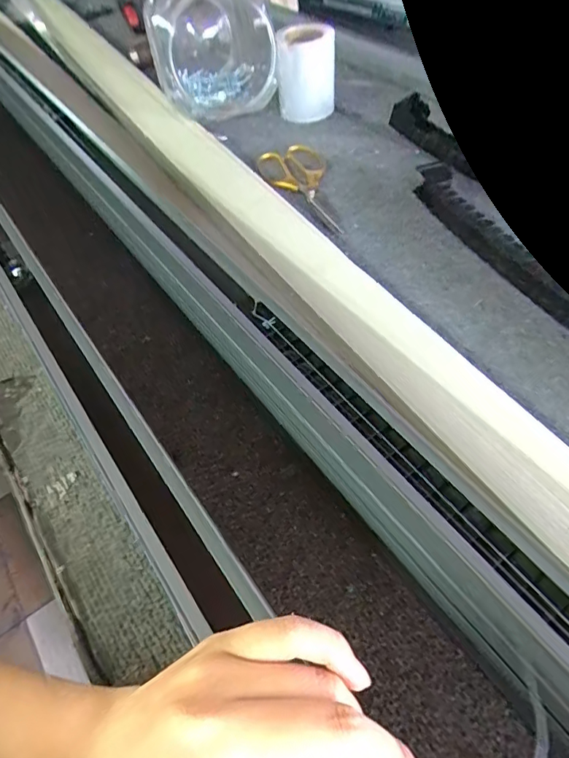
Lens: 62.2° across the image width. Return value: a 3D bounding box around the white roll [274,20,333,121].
[{"bbox_3d":[0.032,-0.436,0.679,0.077,0.102,0.071,3,53,5],"label":"white roll"}]

